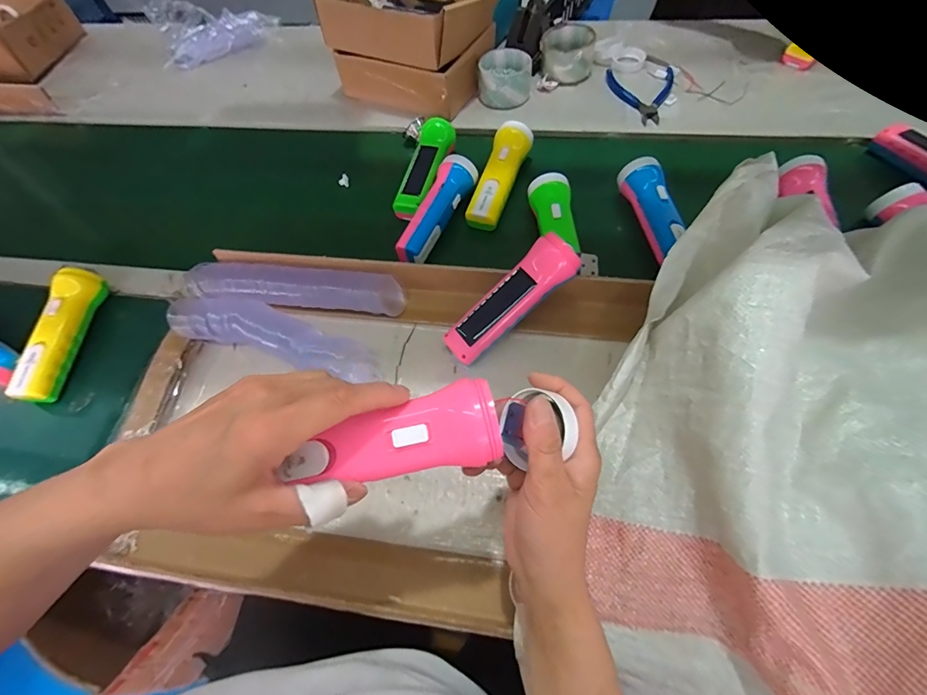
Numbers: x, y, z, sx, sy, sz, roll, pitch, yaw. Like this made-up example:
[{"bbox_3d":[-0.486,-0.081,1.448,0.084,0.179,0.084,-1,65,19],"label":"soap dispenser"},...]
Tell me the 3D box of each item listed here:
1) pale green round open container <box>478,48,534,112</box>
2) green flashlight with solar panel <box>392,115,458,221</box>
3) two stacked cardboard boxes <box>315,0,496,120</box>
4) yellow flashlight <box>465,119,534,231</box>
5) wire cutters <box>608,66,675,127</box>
[{"bbox_3d":[0.066,-0.428,0.679,0.080,0.050,0.084,0,61,0],"label":"pale green round open container"},{"bbox_3d":[-0.051,-0.253,0.604,0.058,0.041,0.174,11,62,6],"label":"green flashlight with solar panel"},{"bbox_3d":[-0.072,-0.499,0.678,0.224,0.133,0.202,26,64,14],"label":"two stacked cardboard boxes"},{"bbox_3d":[0.051,-0.236,0.581,0.045,0.041,0.166,17,62,9],"label":"yellow flashlight"},{"bbox_3d":[0.277,-0.404,0.682,0.102,0.008,0.145,13,62,7],"label":"wire cutters"}]

